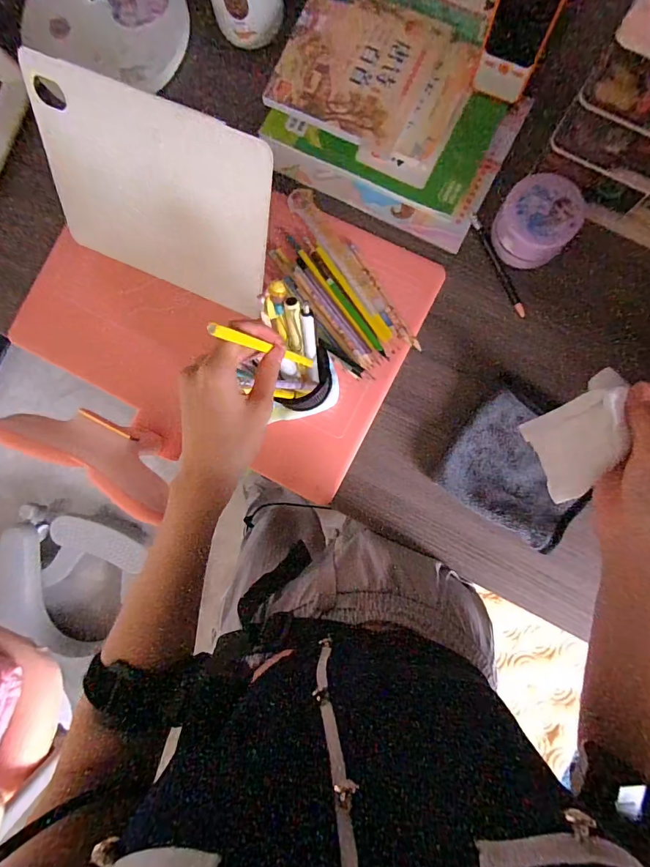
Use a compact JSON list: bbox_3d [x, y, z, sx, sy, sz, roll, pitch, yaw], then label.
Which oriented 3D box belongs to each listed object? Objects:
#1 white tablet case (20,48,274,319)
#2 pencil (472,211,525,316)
[{"bbox_3d":[-0.184,-0.253,0.454,0.271,0.190,0.017,26,51,6],"label":"white tablet case"},{"bbox_3d":[0.210,-0.205,0.500,0.011,0.009,0.140,-23,86,2],"label":"pencil"}]

